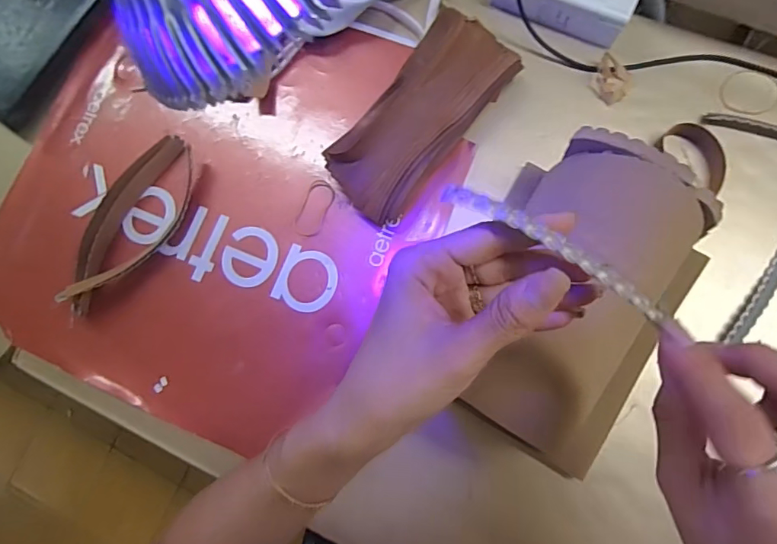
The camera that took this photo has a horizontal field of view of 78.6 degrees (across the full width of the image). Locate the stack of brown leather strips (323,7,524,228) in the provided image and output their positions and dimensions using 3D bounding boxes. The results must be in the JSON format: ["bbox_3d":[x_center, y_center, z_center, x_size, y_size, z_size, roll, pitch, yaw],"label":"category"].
[{"bbox_3d":[0.028,-0.133,0.415,0.080,0.044,0.187,39,87,10],"label":"stack of brown leather strips"}]

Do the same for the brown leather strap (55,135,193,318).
[{"bbox_3d":[-0.236,-0.043,0.434,0.069,0.032,0.183,25,84,9],"label":"brown leather strap"}]

